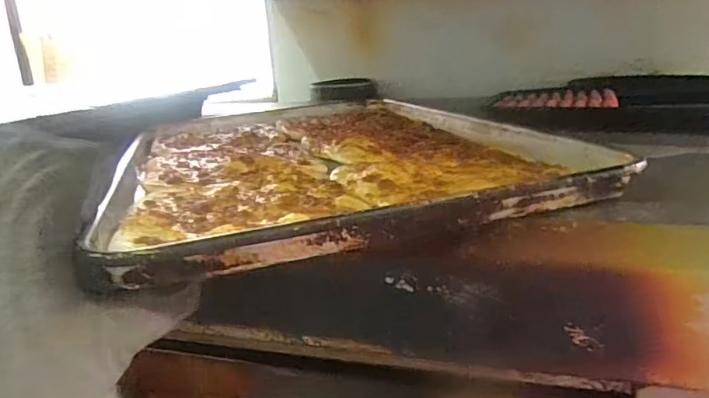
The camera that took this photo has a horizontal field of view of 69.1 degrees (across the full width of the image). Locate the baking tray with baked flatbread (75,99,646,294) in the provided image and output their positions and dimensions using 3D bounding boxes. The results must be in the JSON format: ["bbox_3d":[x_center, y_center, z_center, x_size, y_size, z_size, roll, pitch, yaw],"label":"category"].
[{"bbox_3d":[-0.050,-0.060,0.604,0.389,0.031,0.605,-8,17,-15],"label":"baking tray with baked flatbread"}]

